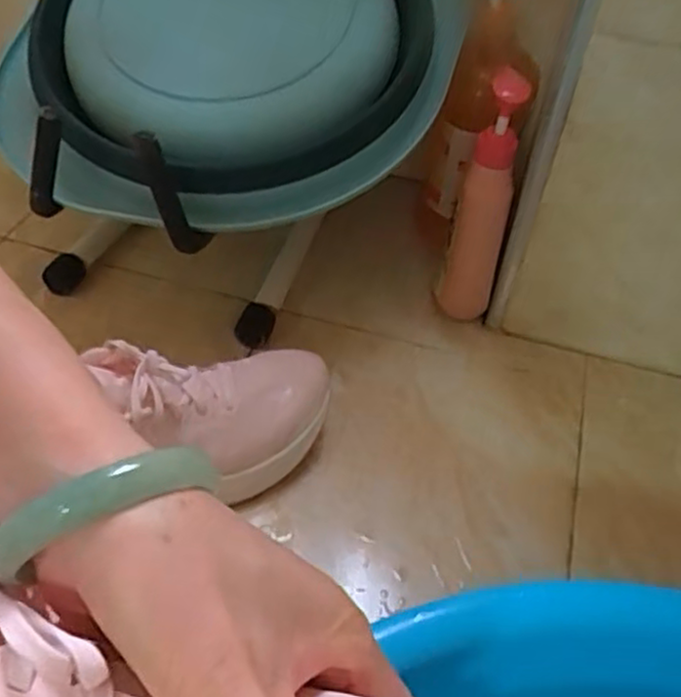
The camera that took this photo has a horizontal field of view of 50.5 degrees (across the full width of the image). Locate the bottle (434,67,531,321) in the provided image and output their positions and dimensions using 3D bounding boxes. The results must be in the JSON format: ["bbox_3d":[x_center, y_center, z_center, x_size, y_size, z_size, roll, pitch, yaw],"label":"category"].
[{"bbox_3d":[0.127,-0.125,0.650,0.047,0.219,0.058,12,47,7],"label":"bottle"}]

